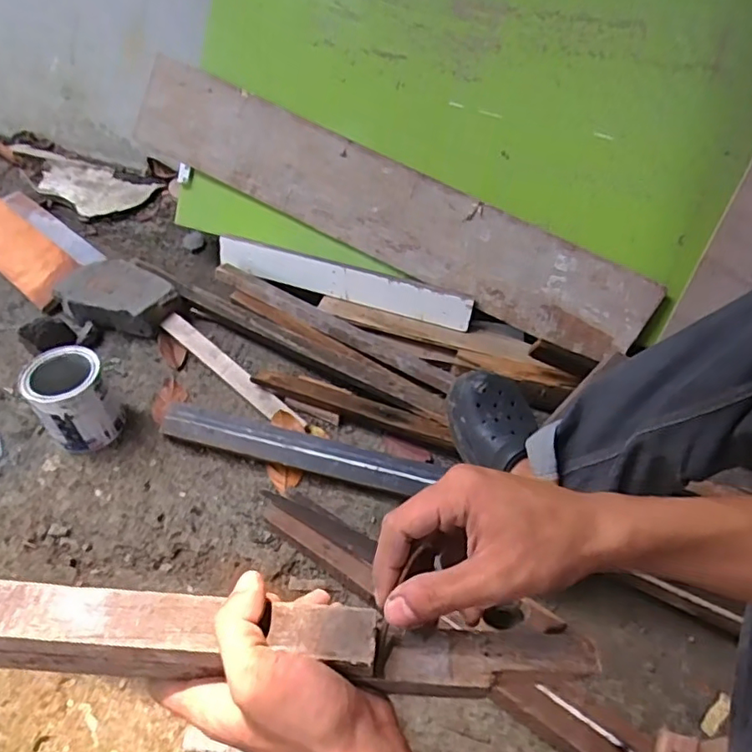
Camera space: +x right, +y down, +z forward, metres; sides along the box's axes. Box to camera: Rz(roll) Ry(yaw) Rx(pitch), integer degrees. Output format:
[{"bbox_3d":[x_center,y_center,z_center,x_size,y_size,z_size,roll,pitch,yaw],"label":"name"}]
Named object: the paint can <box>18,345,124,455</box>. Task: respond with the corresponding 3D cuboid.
[{"bbox_3d":[-0.461,0.040,0.871,0.103,0.130,0.106,2,49,-2],"label":"paint can"}]

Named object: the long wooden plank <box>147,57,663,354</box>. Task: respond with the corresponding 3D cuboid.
[{"bbox_3d":[0.021,-0.300,1.029,0.981,0.158,0.019,26,16,4],"label":"long wooden plank"}]

